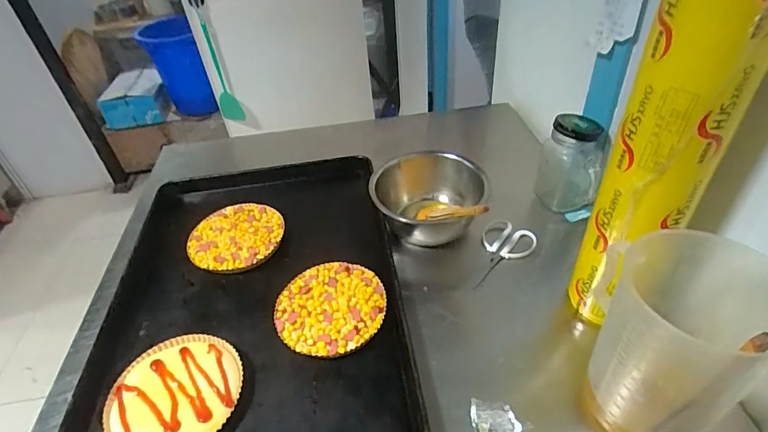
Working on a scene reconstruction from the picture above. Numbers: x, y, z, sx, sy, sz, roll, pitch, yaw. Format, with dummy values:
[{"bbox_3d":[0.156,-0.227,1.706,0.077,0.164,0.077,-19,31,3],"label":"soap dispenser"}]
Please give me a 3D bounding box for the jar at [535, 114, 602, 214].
[{"bbox_3d":[0.289,-0.078,0.697,0.088,0.146,0.088,-3,41,3],"label":"jar"}]

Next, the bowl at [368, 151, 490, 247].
[{"bbox_3d":[0.064,-0.020,0.696,0.152,0.094,0.158,-3,41,3],"label":"bowl"}]

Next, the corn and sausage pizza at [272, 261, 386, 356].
[{"bbox_3d":[-0.071,0.118,0.587,0.141,0.013,0.131,-7,41,-1],"label":"corn and sausage pizza"}]

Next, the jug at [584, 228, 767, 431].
[{"bbox_3d":[0.277,0.121,0.427,0.120,0.188,0.126,-3,41,3],"label":"jug"}]

